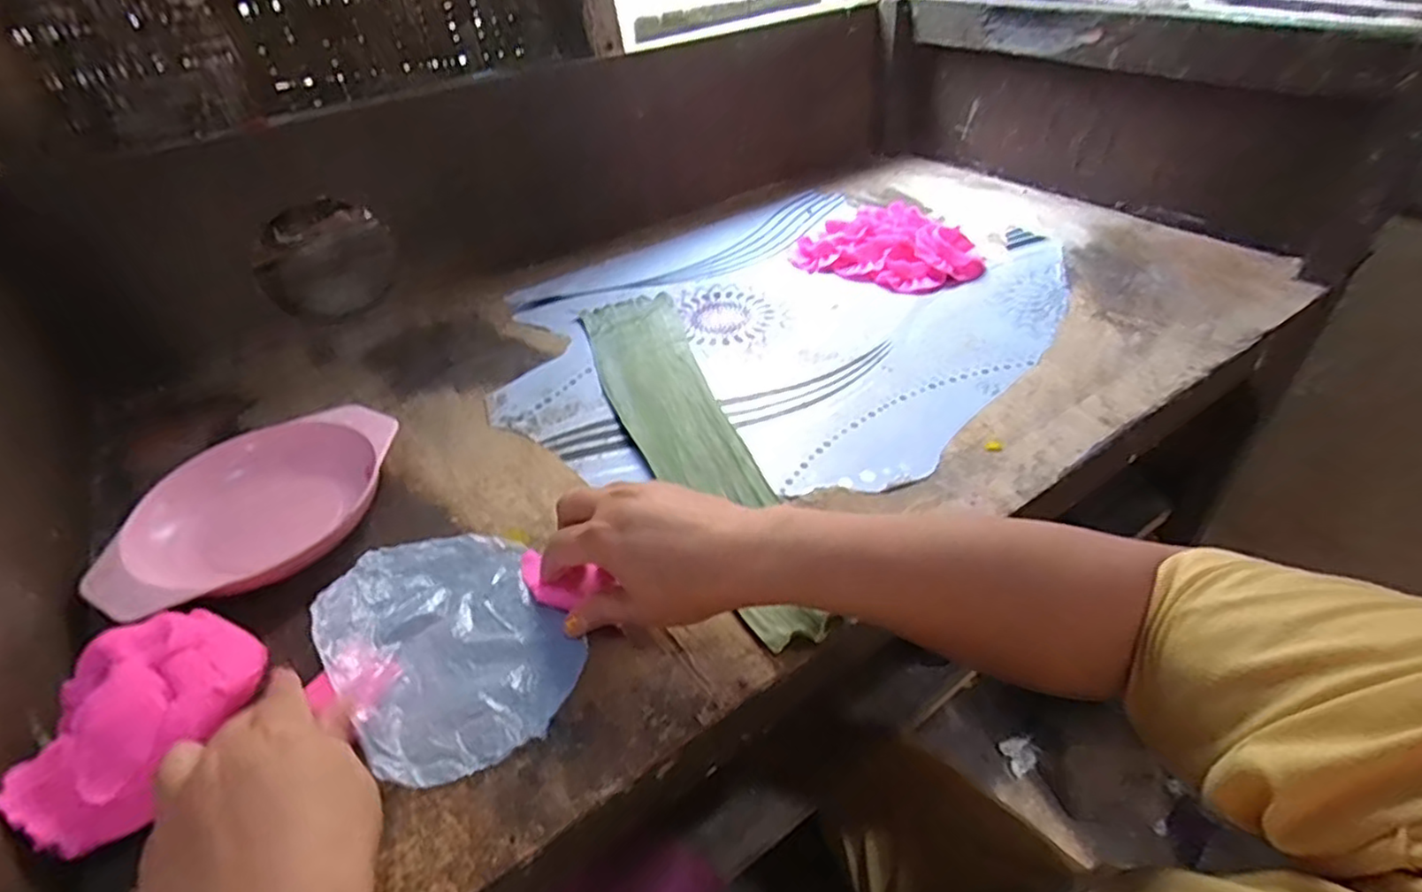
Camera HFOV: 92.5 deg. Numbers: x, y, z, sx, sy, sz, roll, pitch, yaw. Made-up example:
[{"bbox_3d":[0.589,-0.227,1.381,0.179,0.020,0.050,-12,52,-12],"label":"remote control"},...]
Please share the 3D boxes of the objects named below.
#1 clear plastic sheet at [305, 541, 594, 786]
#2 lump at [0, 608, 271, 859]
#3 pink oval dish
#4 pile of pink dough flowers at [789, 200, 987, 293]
[{"bbox_3d":[-0.140,0.098,0.363,0.107,0.031,0.148,-26,45,-23],"label":"clear plastic sheet"},{"bbox_3d":[-0.259,0.123,0.315,0.072,0.051,0.108,11,43,18],"label":"lump"},{"bbox_3d":[-0.290,0.041,0.445,0.120,0.042,0.189,26,49,31],"label":"pink oval dish"},{"bbox_3d":[0.175,-0.200,0.675,0.180,0.033,0.109,18,46,25],"label":"pile of pink dough flowers"}]

